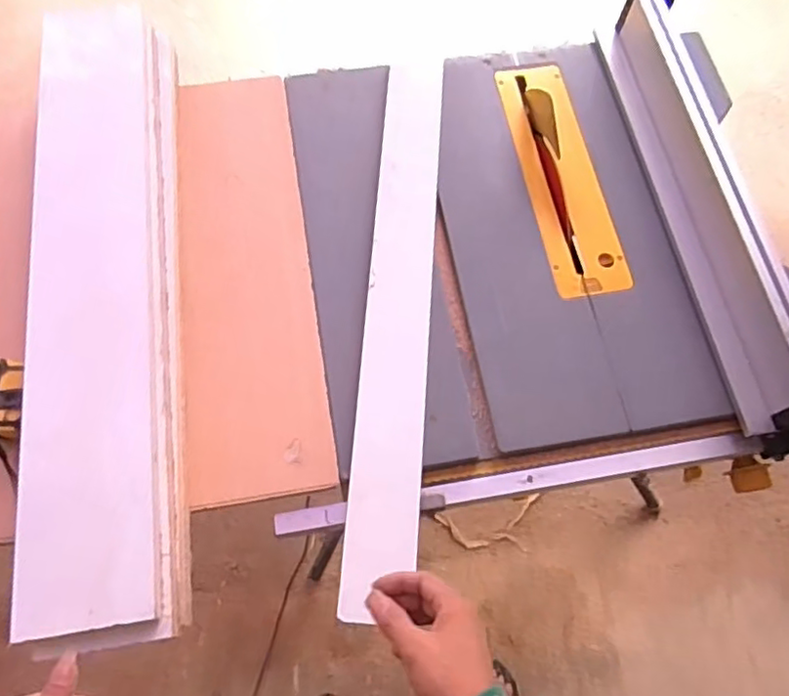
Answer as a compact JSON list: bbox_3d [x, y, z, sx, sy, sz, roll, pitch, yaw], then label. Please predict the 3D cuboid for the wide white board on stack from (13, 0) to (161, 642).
[{"bbox_3d":[-0.321,-0.083,0.656,0.120,0.021,0.698,-7,71,-6],"label":"wide white board on stack"}]

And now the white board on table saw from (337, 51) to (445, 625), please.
[{"bbox_3d":[0.007,-0.066,0.721,0.074,0.011,0.687,5,70,0],"label":"white board on table saw"}]

